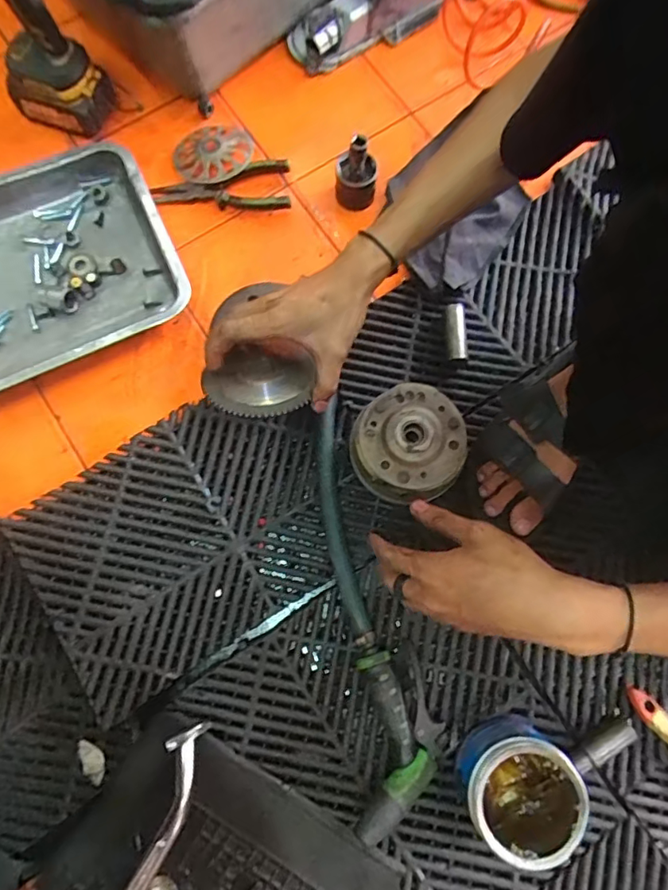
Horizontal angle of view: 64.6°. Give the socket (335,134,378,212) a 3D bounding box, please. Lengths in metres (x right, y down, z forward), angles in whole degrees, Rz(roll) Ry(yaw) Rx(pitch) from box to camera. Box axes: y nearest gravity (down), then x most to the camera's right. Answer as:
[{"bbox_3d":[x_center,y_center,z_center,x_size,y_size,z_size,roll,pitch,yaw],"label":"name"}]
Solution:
[{"bbox_3d":[0.027,-0.333,0.651,0.051,0.084,0.052,3,76,0],"label":"socket"}]

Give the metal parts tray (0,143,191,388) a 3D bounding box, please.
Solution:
[{"bbox_3d":[-0.369,-0.198,0.638,0.344,0.065,0.252,-24,78,-6],"label":"metal parts tray"}]

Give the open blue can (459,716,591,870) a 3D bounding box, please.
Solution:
[{"bbox_3d":[0.174,0.324,0.502,0.097,0.080,0.100,0,76,-1],"label":"open blue can"}]

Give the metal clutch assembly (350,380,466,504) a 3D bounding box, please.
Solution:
[{"bbox_3d":[0.080,0.002,0.580,0.117,0.077,0.114,0,76,-1],"label":"metal clutch assembly"}]

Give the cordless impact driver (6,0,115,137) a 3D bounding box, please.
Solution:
[{"bbox_3d":[-0.360,-0.495,0.594,0.105,0.245,0.147,-31,78,-8],"label":"cordless impact driver"}]

